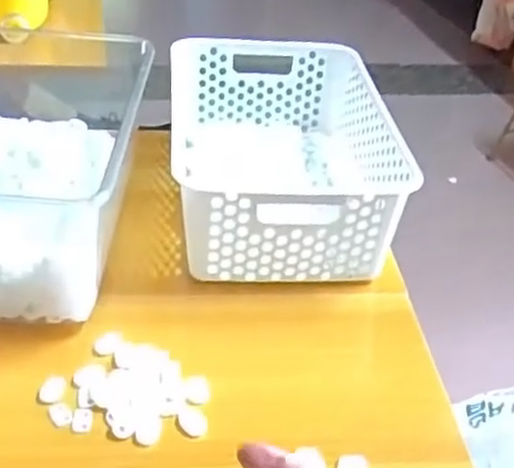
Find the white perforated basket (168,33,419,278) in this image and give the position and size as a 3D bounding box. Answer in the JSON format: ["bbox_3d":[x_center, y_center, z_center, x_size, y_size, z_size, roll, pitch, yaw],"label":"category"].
[{"bbox_3d":[0.024,-0.086,0.732,0.204,0.105,0.307,-1,36,-10],"label":"white perforated basket"}]

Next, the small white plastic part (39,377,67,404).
[{"bbox_3d":[-0.151,0.114,0.533,0.017,0.004,0.025,12,36,8],"label":"small white plastic part"}]

